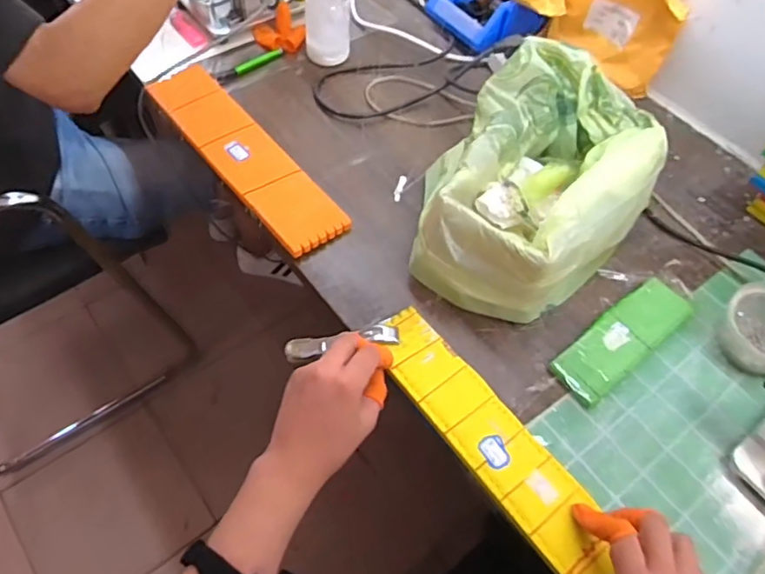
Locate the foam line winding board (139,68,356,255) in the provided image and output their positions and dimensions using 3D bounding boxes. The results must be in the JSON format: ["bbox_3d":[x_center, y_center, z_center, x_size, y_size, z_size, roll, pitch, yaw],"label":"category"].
[{"bbox_3d":[-0.173,-0.165,0.710,0.085,0.028,0.332,-33,65,-23],"label":"foam line winding board"}]

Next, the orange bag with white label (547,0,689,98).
[{"bbox_3d":[0.328,-0.375,0.785,0.042,0.152,0.167,-38,67,-25],"label":"orange bag with white label"}]

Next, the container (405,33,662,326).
[{"bbox_3d":[0.169,-0.115,0.636,0.232,0.135,0.307,29,59,14],"label":"container"}]

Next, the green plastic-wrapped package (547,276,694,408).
[{"bbox_3d":[0.257,0.053,0.602,0.179,0.015,0.056,-33,65,-23],"label":"green plastic-wrapped package"}]

